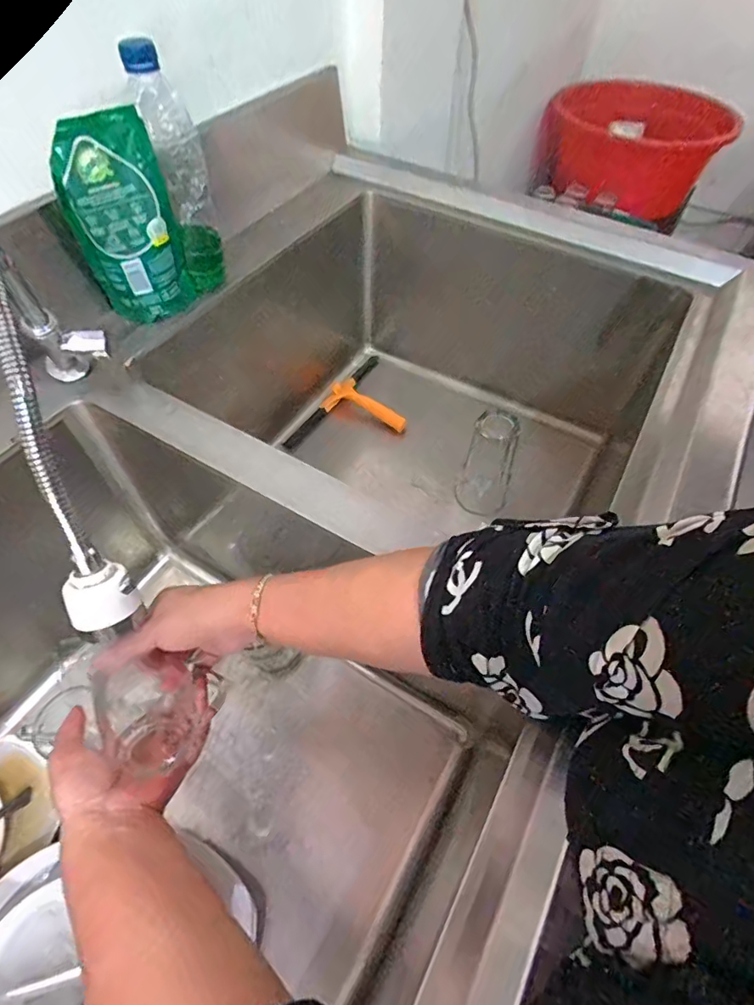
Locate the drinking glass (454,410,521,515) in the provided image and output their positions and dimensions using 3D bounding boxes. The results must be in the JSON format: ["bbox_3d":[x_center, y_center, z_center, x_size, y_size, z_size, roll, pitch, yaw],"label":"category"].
[{"bbox_3d":[0.164,-0.055,0.736,0.073,0.154,0.063,17,56,11],"label":"drinking glass"}]

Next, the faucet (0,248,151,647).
[{"bbox_3d":[-0.243,-0.073,0.380,0.058,0.188,0.288,-17,57,-14],"label":"faucet"}]

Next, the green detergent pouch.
[{"bbox_3d":[-0.252,-0.279,0.509,0.099,0.178,0.042,-23,58,-17],"label":"green detergent pouch"}]

